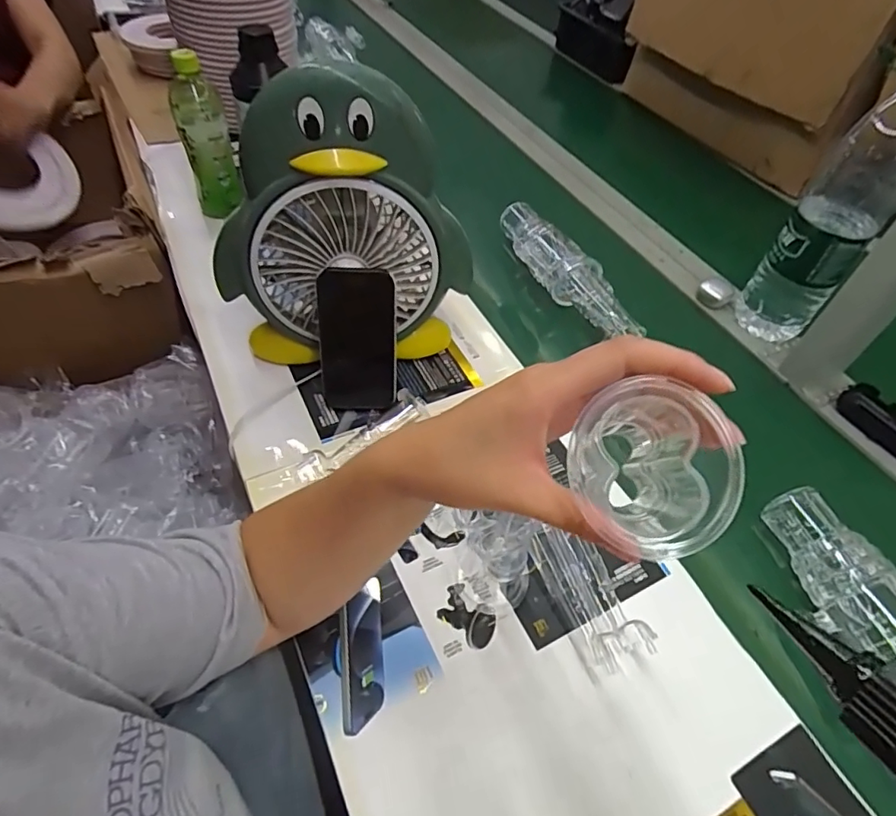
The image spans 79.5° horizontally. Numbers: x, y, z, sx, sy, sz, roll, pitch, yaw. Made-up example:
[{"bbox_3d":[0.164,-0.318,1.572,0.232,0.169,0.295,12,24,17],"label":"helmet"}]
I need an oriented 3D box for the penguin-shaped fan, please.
[{"bbox_3d":[-0.107,-0.181,0.540,0.252,0.261,0.100,-9,53,-12],"label":"penguin-shaped fan"}]

